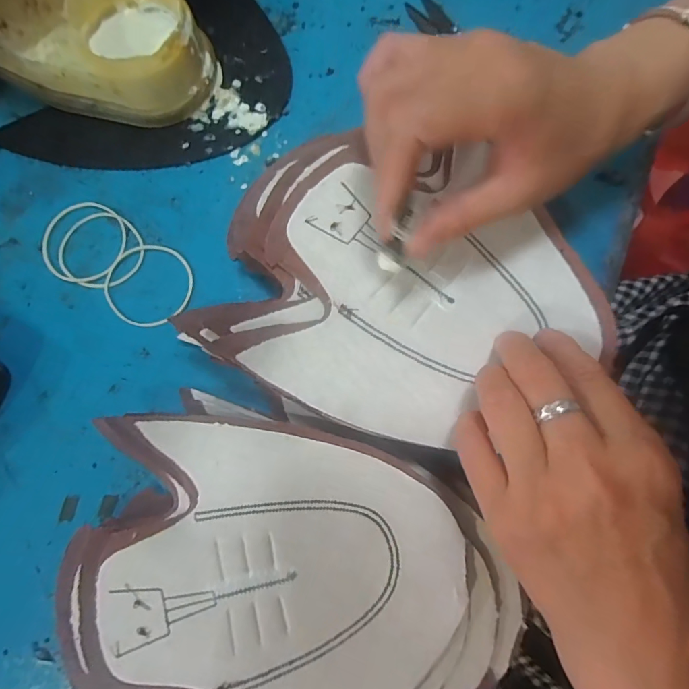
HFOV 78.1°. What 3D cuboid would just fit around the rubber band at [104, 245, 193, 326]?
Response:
[{"bbox_3d":[-0.120,-0.037,0.259,0.052,0.004,0.051,0,78,-1],"label":"rubber band"}]

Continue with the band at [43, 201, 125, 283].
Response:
[{"bbox_3d":[-0.162,-0.065,0.264,0.050,0.004,0.053,14,78,2],"label":"band"}]

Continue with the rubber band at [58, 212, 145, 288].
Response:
[{"bbox_3d":[-0.152,-0.059,0.263,0.049,0.004,0.050,0,78,-1],"label":"rubber band"}]

